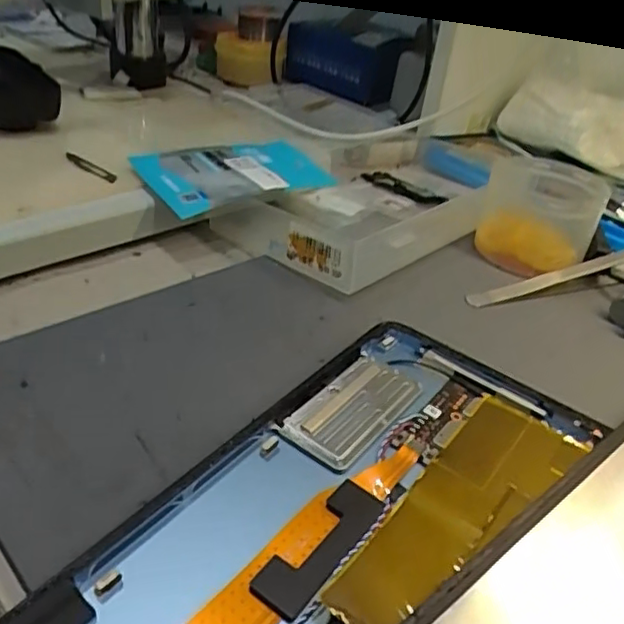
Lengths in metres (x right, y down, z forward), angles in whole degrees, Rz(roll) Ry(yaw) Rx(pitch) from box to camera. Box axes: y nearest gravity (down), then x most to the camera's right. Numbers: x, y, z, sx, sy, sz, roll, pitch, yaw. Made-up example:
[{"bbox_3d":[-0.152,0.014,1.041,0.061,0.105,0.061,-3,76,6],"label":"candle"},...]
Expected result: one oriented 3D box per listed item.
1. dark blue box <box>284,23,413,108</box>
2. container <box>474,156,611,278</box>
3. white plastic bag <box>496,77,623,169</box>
[{"bbox_3d":[0.032,-0.236,0.606,0.115,0.057,0.047,21,35,18],"label":"dark blue box"},{"bbox_3d":[0.131,-0.056,0.368,0.064,0.044,0.068,18,34,13],"label":"container"},{"bbox_3d":[0.199,-0.145,0.487,0.112,0.042,0.060,21,35,18],"label":"white plastic bag"}]

